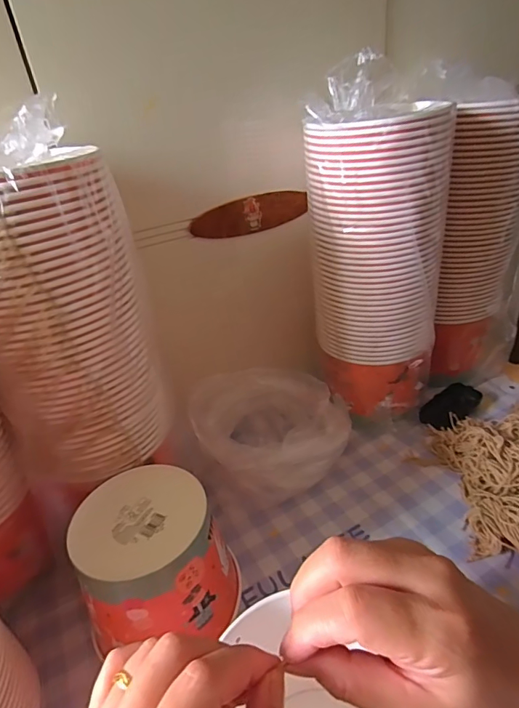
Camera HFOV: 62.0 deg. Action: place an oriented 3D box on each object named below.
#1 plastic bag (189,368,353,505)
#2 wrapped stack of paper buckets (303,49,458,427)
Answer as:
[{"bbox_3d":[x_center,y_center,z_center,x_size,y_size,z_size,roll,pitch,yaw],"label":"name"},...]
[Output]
[{"bbox_3d":[0.028,0.103,0.601,0.216,0.126,0.175,-16,33,-14],"label":"plastic bag"},{"bbox_3d":[0.161,-0.118,0.566,0.142,0.419,0.151,15,38,32],"label":"wrapped stack of paper buckets"}]

